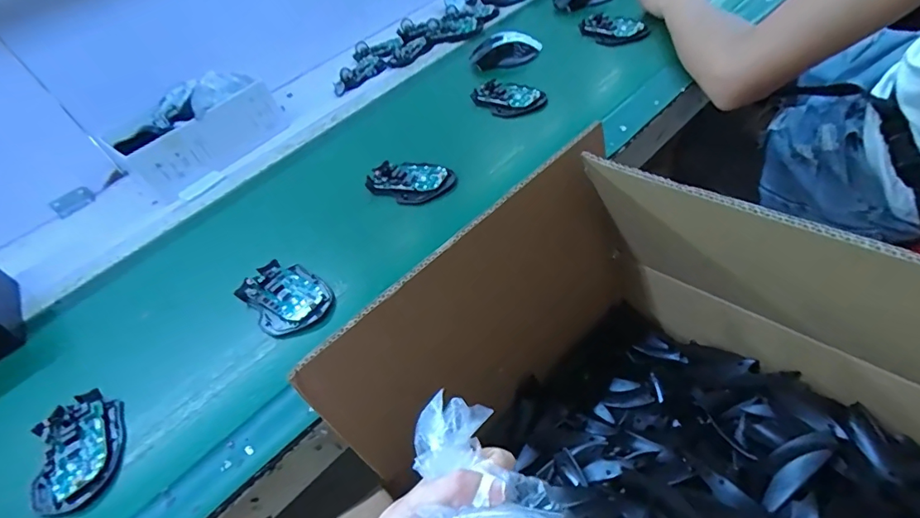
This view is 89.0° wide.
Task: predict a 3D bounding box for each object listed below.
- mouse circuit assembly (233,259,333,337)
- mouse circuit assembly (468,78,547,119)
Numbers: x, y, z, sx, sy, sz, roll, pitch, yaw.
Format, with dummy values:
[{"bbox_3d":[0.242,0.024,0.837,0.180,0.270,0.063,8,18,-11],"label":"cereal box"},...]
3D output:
[{"bbox_3d":[-0.184,0.039,0.494,0.073,0.020,0.112,-45,53,-15],"label":"mouse circuit assembly"},{"bbox_3d":[0.070,-0.223,0.663,0.066,0.020,0.108,-43,55,-14],"label":"mouse circuit assembly"}]

